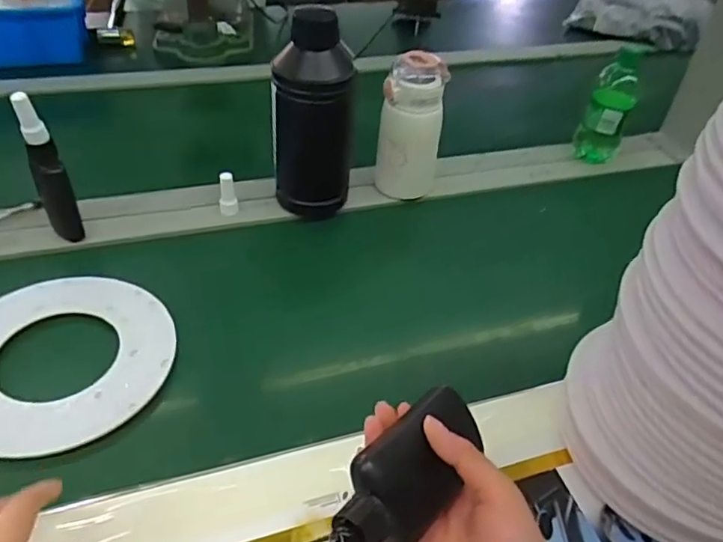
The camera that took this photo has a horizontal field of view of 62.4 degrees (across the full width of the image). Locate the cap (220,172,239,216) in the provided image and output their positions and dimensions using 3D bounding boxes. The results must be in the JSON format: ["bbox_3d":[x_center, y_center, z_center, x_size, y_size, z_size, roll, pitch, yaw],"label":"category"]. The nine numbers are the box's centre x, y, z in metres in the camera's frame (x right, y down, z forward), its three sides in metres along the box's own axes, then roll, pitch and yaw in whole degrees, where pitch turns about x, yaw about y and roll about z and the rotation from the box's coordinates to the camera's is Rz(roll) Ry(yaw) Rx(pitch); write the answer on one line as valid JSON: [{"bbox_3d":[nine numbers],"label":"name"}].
[{"bbox_3d":[-0.152,-0.087,0.682,0.019,0.053,0.019,3,42,-2],"label":"cap"}]

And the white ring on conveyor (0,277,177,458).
[{"bbox_3d":[-0.259,0.074,0.511,0.188,0.011,0.168,-14,51,-23],"label":"white ring on conveyor"}]

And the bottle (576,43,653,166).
[{"bbox_3d":[0.335,-0.218,0.804,0.058,0.152,0.060,18,43,14],"label":"bottle"}]

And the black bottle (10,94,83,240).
[{"bbox_3d":[-0.308,-0.098,0.591,0.030,0.158,0.026,-21,48,-26],"label":"black bottle"}]

